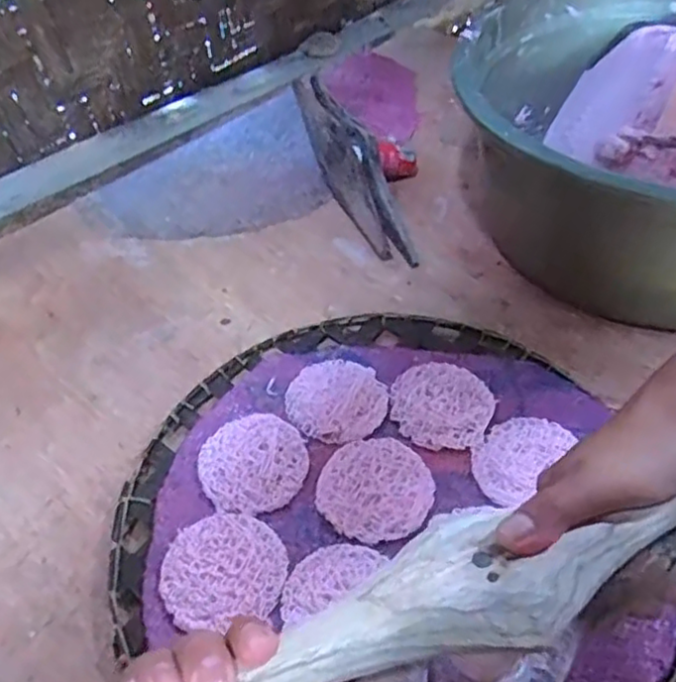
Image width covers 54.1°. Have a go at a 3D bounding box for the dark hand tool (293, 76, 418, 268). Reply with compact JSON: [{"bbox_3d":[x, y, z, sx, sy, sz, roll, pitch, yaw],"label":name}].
[{"bbox_3d":[0.012,-0.194,0.727,0.060,0.059,0.285,-18,66,-13],"label":"dark hand tool"}]

